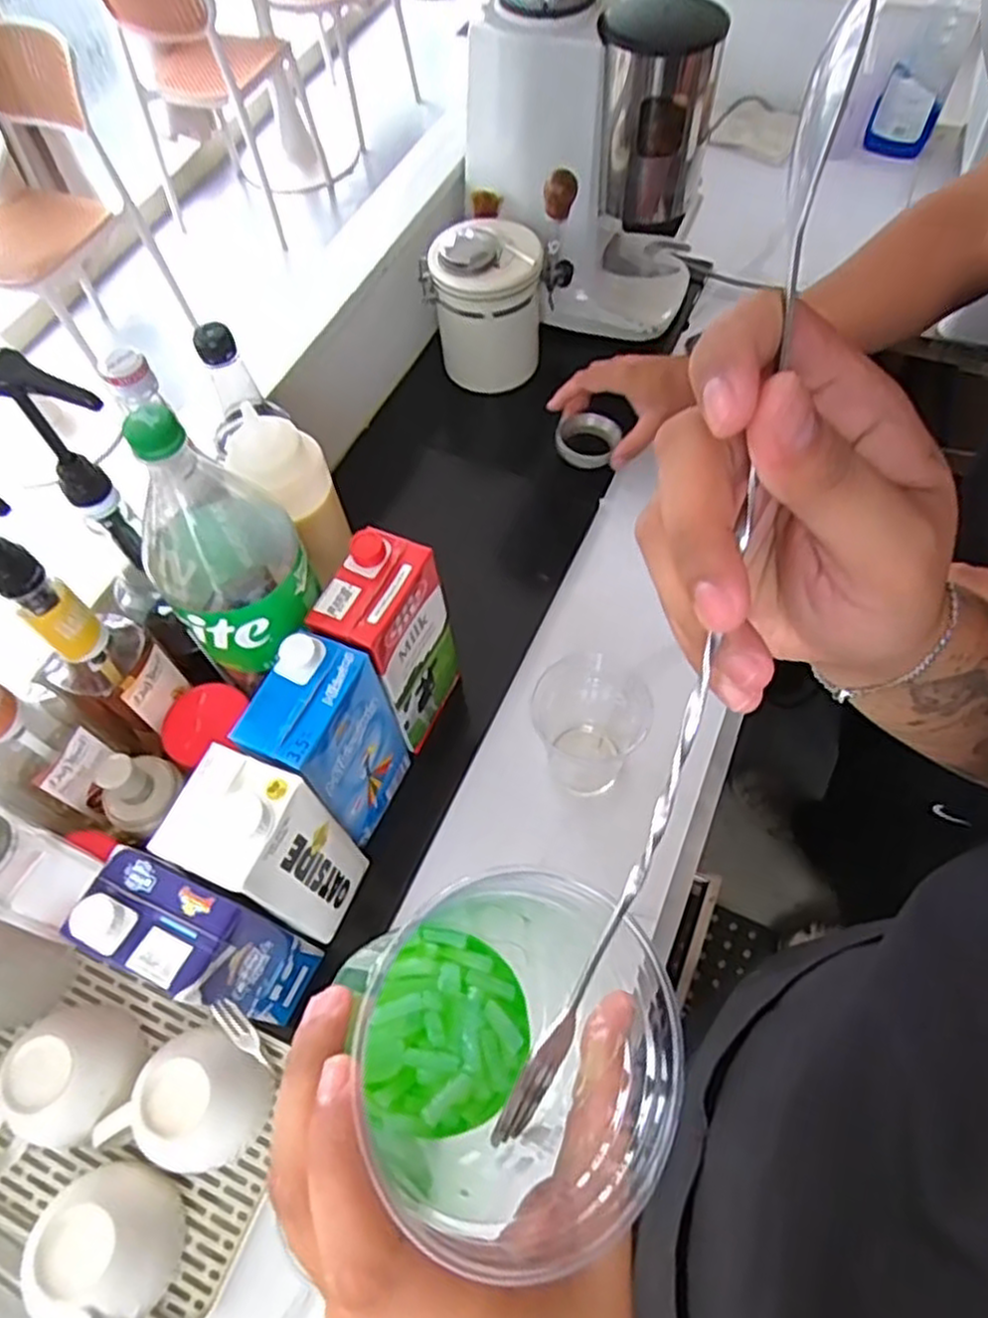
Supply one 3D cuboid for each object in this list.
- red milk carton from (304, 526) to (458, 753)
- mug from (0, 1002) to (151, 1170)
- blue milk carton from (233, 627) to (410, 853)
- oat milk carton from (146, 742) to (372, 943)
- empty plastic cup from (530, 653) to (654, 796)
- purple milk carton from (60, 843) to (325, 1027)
[{"bbox_3d":[-0.084,-0.013,0.630,0.068,0.187,0.103,20,63,14],"label":"red milk carton"},{"bbox_3d":[-0.313,0.315,0.542,0.081,0.069,0.122,22,64,15],"label":"mug"},{"bbox_3d":[-0.125,0.067,0.587,0.063,0.187,0.099,21,63,15],"label":"blue milk carton"},{"bbox_3d":[-0.159,0.139,0.544,0.079,0.186,0.078,19,63,14],"label":"oat milk carton"},{"bbox_3d":[0.082,0.062,0.669,0.101,0.099,0.094,-2,60,3],"label":"empty plastic cup"},{"bbox_3d":[-0.196,0.196,0.516,0.099,0.177,0.069,21,63,15],"label":"purple milk carton"}]

